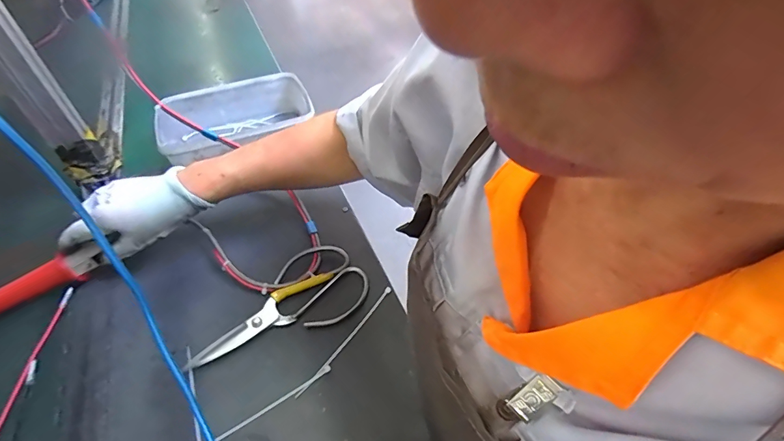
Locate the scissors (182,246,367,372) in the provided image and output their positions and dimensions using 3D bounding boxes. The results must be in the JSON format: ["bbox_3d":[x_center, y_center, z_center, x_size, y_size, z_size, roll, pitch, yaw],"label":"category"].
[{"bbox_3d":[-0.126,0.090,0.456,0.189,0.007,0.099,-23,48,-16],"label":"scissors"}]

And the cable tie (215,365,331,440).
[{"bbox_3d":[-0.122,0.177,0.380,0.146,0.006,0.007,-29,50,-21],"label":"cable tie"}]

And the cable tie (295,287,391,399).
[{"bbox_3d":[-0.046,0.122,0.427,0.006,0.004,0.147,26,54,27],"label":"cable tie"}]

